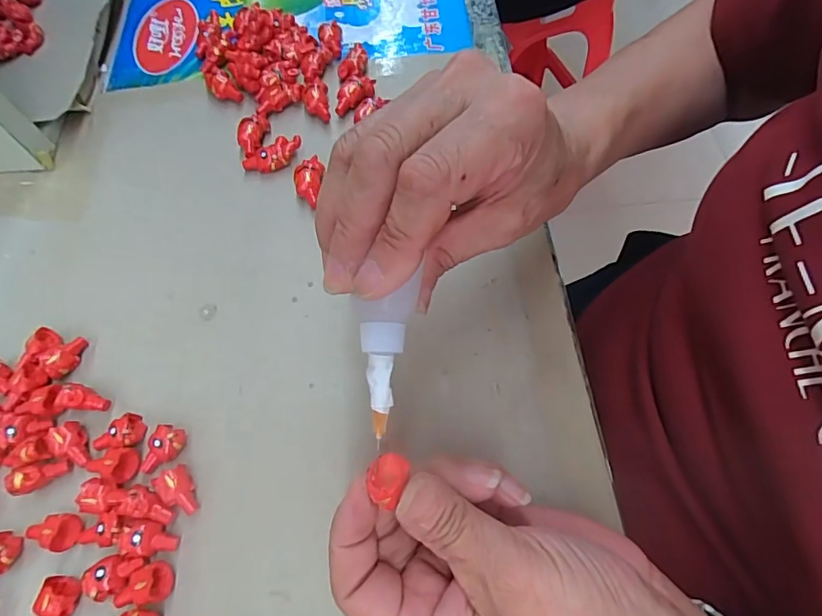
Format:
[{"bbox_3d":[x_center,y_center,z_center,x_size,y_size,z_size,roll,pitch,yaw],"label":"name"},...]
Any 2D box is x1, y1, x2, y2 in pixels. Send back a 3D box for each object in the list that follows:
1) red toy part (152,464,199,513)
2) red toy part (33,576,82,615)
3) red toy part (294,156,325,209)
[{"bbox_3d":[-0.117,0.092,0.239,0.015,0.013,0.024,-37,68,-14],"label":"red toy part"},{"bbox_3d":[-0.165,0.140,0.221,0.018,0.015,0.025,17,66,10],"label":"red toy part"},{"bbox_3d":[-0.069,-0.085,0.318,0.016,0.014,0.035,7,65,5],"label":"red toy part"}]

